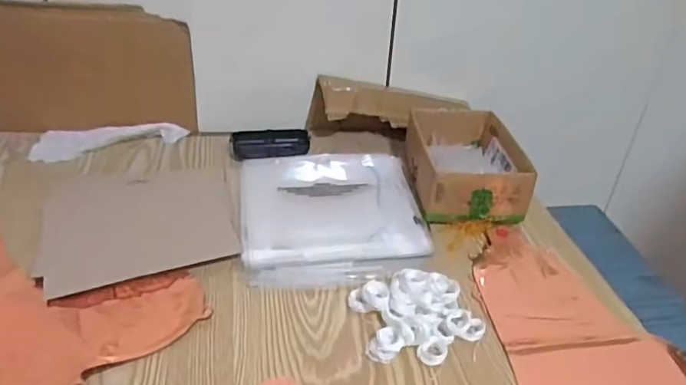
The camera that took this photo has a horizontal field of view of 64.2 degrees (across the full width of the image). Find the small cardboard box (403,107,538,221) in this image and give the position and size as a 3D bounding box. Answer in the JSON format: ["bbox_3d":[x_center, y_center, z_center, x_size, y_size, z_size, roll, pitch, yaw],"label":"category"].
[{"bbox_3d":[0.158,-0.043,0.715,0.128,0.066,0.187,2,34,-2],"label":"small cardboard box"}]

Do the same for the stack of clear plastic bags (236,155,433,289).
[{"bbox_3d":[-0.013,0.019,0.654,0.211,0.020,0.235,-3,34,-8],"label":"stack of clear plastic bags"}]

